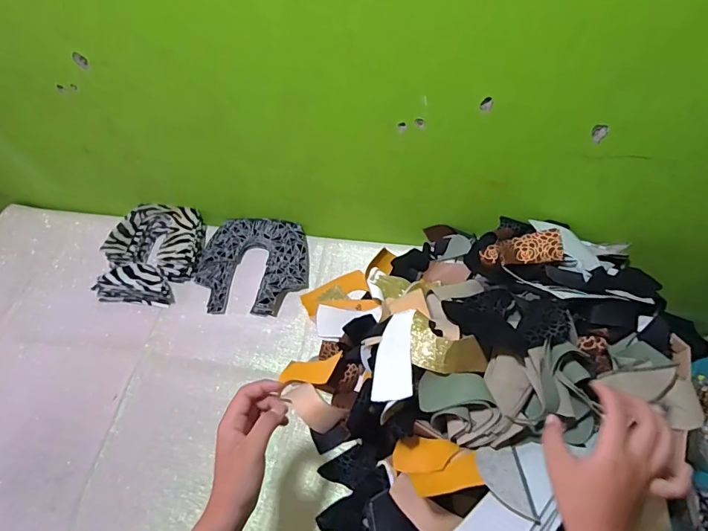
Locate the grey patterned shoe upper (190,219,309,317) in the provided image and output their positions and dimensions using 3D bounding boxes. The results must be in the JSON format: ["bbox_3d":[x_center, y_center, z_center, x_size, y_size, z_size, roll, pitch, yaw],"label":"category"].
[{"bbox_3d":[-0.181,-0.001,0.784,0.196,0.034,0.181,2,55,3],"label":"grey patterned shoe upper"}]

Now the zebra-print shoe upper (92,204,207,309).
[{"bbox_3d":[-0.367,-0.022,0.807,0.170,0.054,0.192,3,55,4],"label":"zebra-print shoe upper"}]

